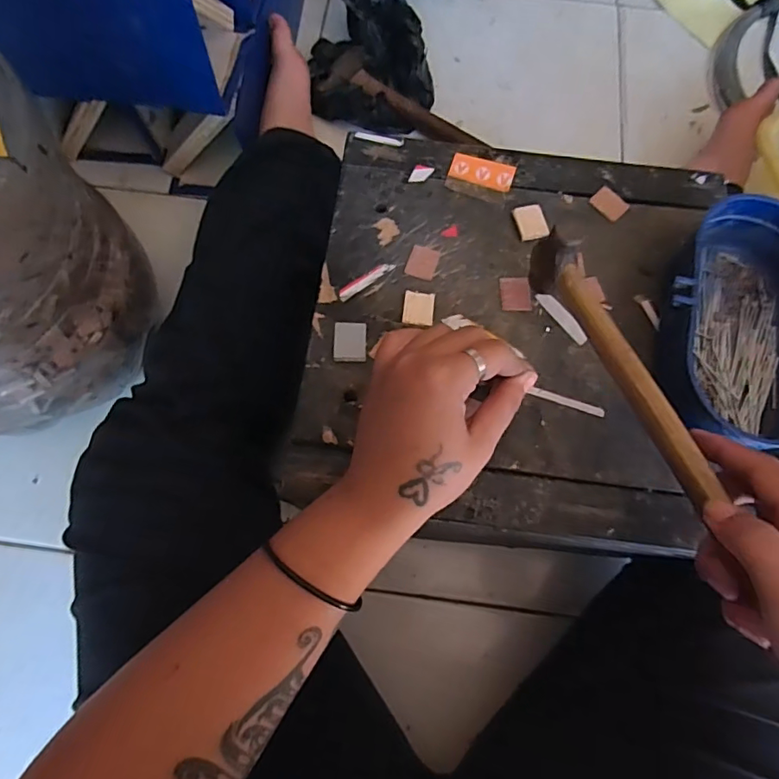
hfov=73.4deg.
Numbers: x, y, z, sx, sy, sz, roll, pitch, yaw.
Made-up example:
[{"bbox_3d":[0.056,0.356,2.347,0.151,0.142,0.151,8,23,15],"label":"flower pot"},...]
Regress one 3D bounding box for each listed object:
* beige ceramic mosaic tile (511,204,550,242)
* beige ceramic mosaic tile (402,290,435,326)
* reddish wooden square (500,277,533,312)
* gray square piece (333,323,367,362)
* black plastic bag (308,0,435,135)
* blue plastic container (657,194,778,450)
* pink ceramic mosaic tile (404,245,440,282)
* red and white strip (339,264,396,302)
[{"bbox_3d":[0.098,-0.116,0.362,0.021,0.004,0.028,-10,73,-4],"label":"beige ceramic mosaic tile"},{"bbox_3d":[0.019,-0.052,0.341,0.019,0.005,0.023,7,72,2],"label":"beige ceramic mosaic tile"},{"bbox_3d":[0.084,-0.064,0.349,0.020,0.004,0.024,-1,72,-1],"label":"reddish wooden square"},{"bbox_3d":[-0.025,-0.030,0.330,0.020,0.005,0.025,1,72,0],"label":"gray square piece"},{"bbox_3d":[-0.025,-0.413,0.636,0.142,0.084,0.189,-5,72,-2],"label":"black plastic bag"},{"bbox_3d":[0.211,-0.041,0.319,0.093,0.048,0.160,14,73,4],"label":"blue plastic container"},{"bbox_3d":[0.023,-0.087,0.354,0.020,0.004,0.024,18,73,5],"label":"pink ceramic mosaic tile"},{"bbox_3d":[-0.015,-0.073,0.348,0.043,0.004,0.008,-36,76,-11],"label":"red and white strip"}]

